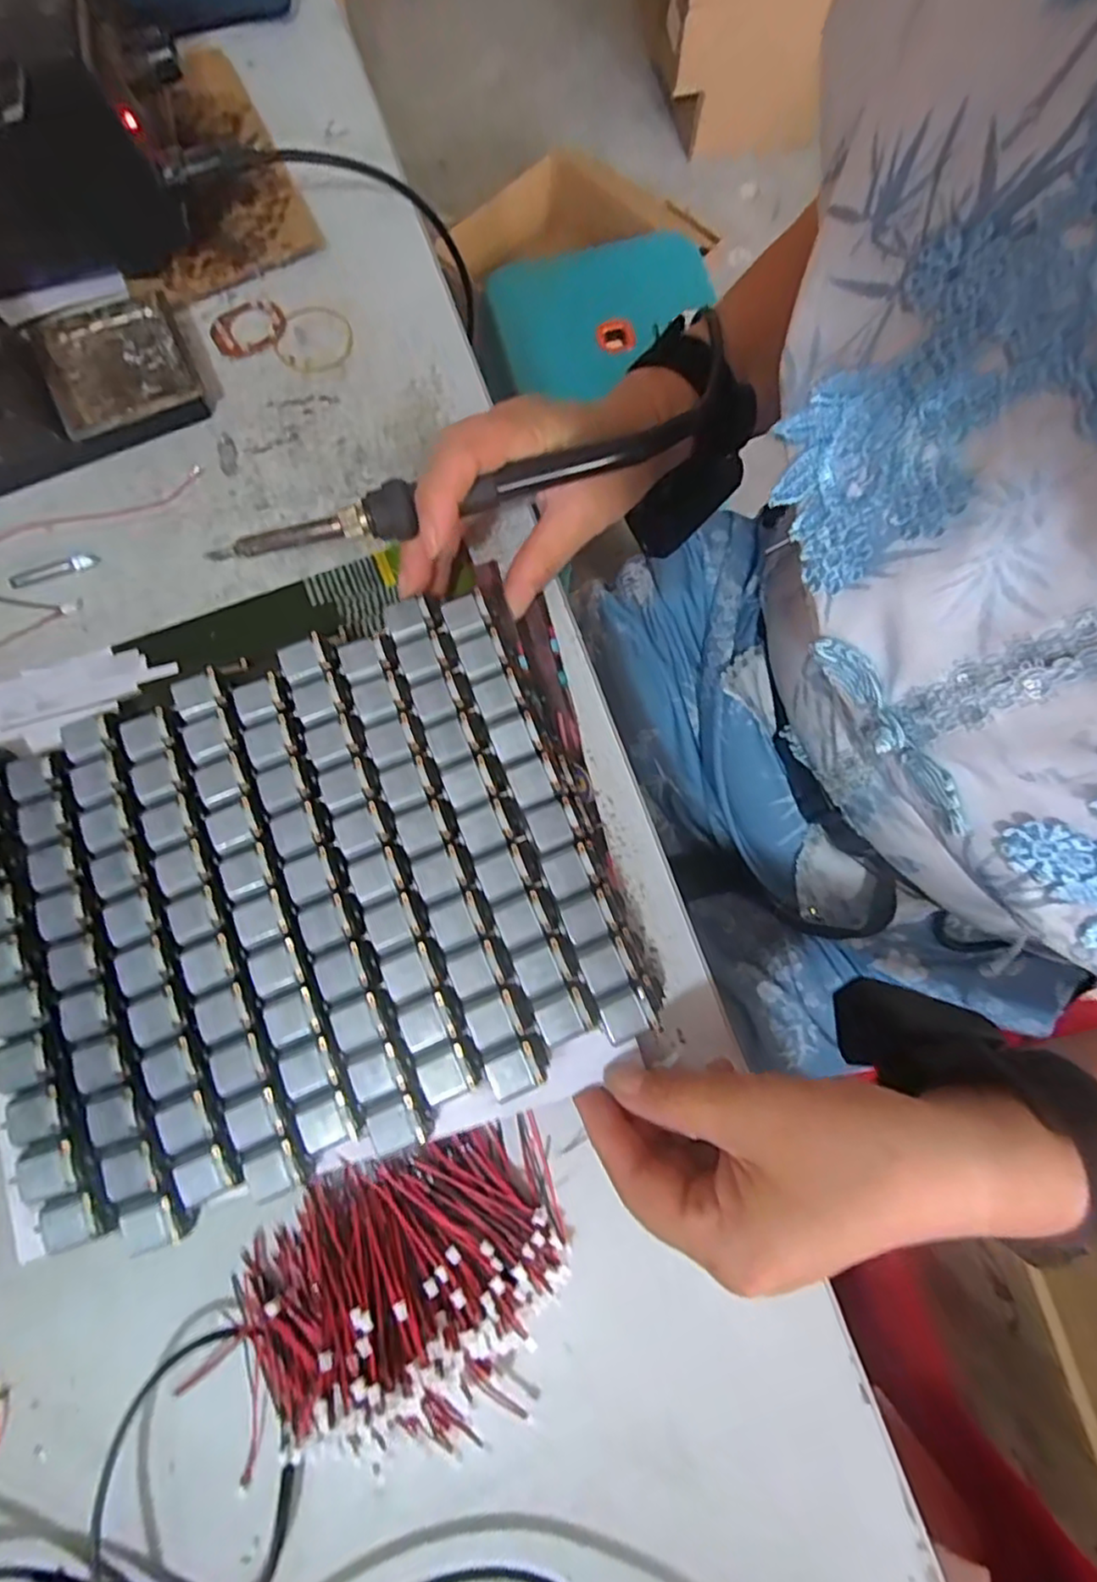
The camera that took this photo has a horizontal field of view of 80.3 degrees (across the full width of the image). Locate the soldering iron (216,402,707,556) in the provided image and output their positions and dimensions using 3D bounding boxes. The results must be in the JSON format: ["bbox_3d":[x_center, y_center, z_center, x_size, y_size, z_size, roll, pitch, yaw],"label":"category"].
[{"bbox_3d":[-0.038,-0.123,0.269,0.200,0.013,0.017,-17,78,-3],"label":"soldering iron"}]

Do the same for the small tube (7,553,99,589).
[{"bbox_3d":[-0.245,-0.109,0.321,0.042,0.004,0.009,-21,79,-6],"label":"small tube"}]

